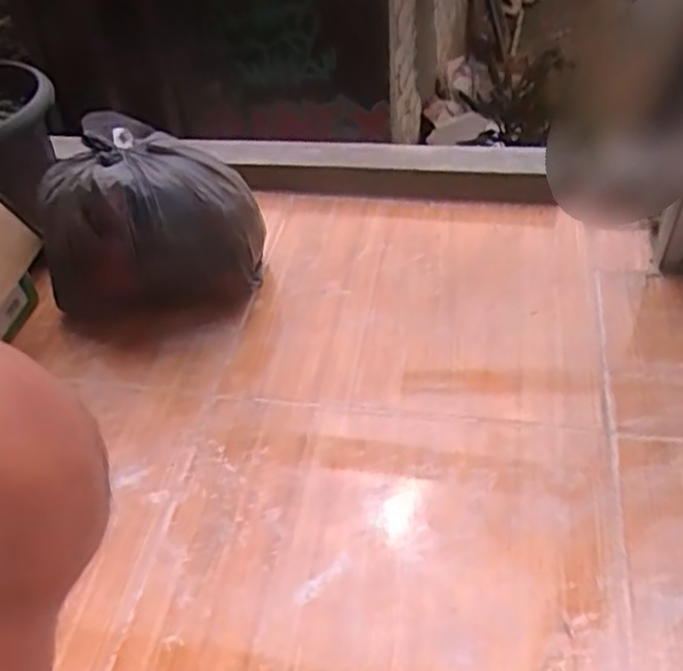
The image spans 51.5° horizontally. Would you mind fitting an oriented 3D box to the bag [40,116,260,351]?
[{"bbox_3d":[-0.221,-0.117,0.820,0.216,0.200,0.183,15,50,21],"label":"bag"}]

